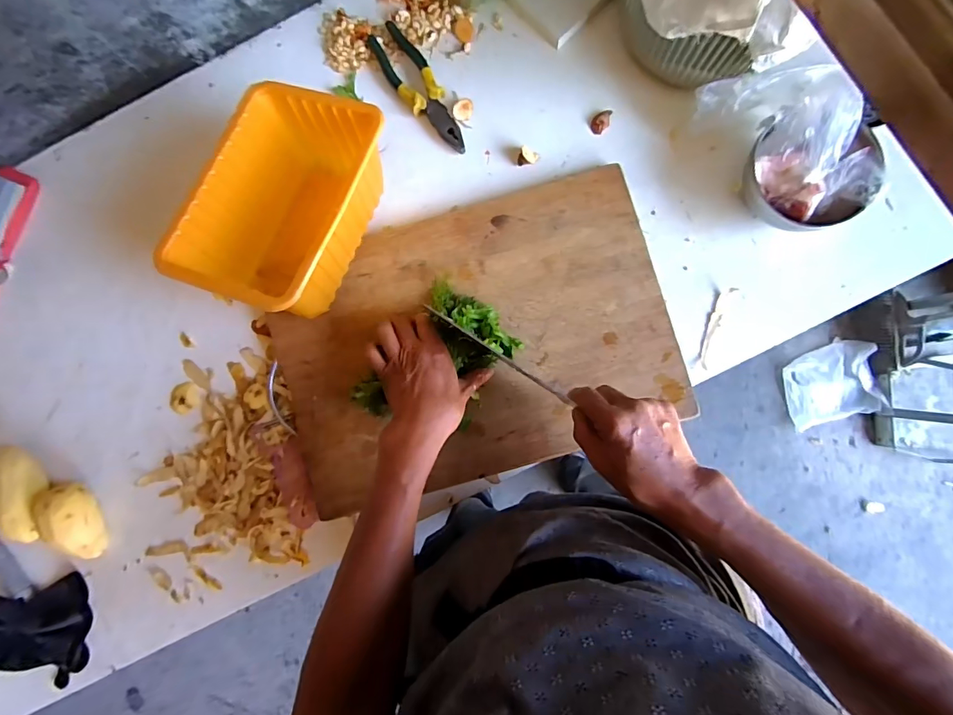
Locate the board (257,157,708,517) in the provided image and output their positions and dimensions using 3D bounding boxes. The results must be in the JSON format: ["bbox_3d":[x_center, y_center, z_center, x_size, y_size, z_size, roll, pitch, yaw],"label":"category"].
[{"bbox_3d":[-0.002,-0.023,0.556,0.496,0.032,0.327,-17,86,3],"label":"board"}]

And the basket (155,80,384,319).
[{"bbox_3d":[-0.215,-0.178,0.526,0.165,0.149,0.242,18,89,4],"label":"basket"}]

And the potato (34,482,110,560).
[{"bbox_3d":[-0.526,0.211,0.576,0.067,0.050,0.097,-4,87,3],"label":"potato"}]

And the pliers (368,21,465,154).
[{"bbox_3d":[-0.073,-0.354,0.591,0.052,0.020,0.191,-37,86,1],"label":"pliers"}]

